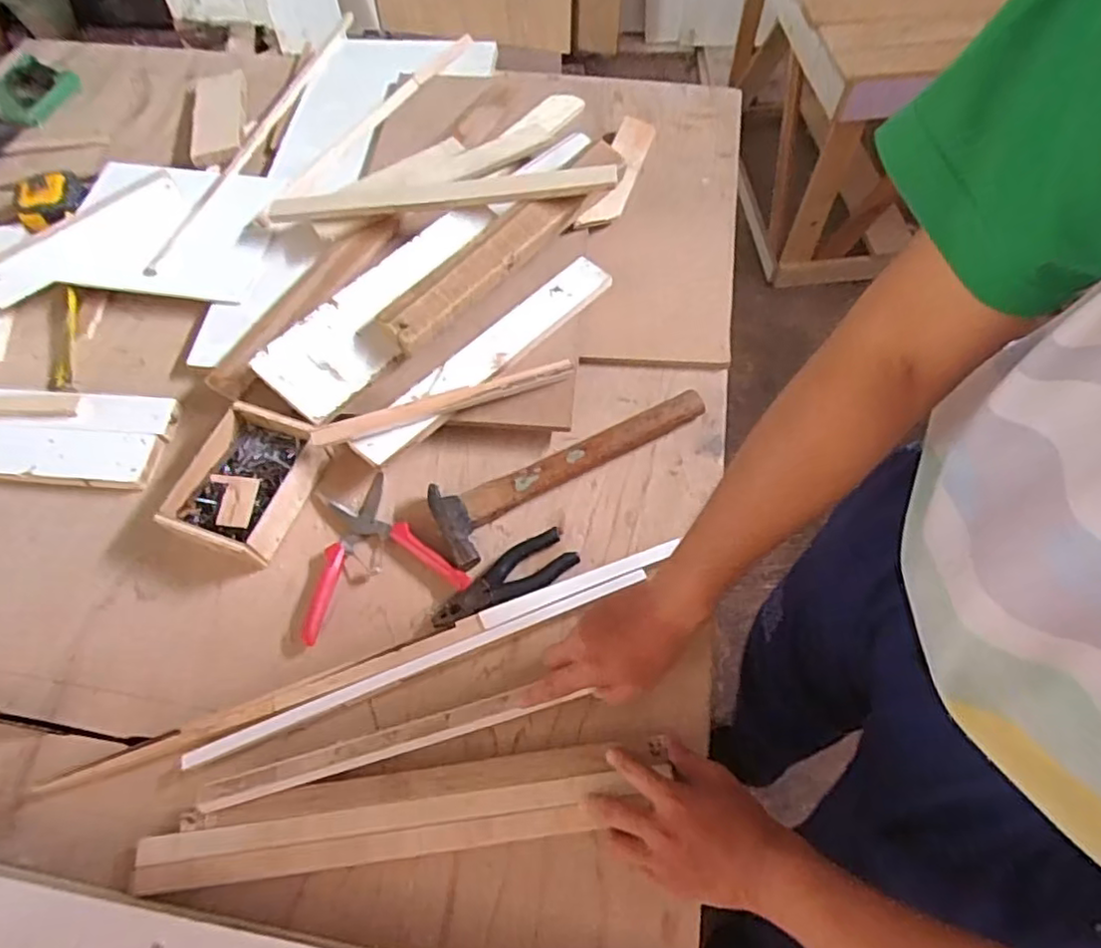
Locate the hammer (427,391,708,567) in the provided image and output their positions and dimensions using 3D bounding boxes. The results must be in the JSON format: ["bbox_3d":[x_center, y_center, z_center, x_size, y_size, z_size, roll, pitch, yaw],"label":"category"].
[{"bbox_3d":[0.030,-0.003,0.657,0.303,0.023,0.083,-22,63,-8],"label":"hammer"}]

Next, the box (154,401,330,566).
[{"bbox_3d":[-0.306,0.008,0.652,0.114,0.042,0.148,19,65,13],"label":"box"}]

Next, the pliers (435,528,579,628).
[{"bbox_3d":[-0.044,0.103,0.610,0.142,0.012,0.052,-33,65,-14],"label":"pliers"}]

